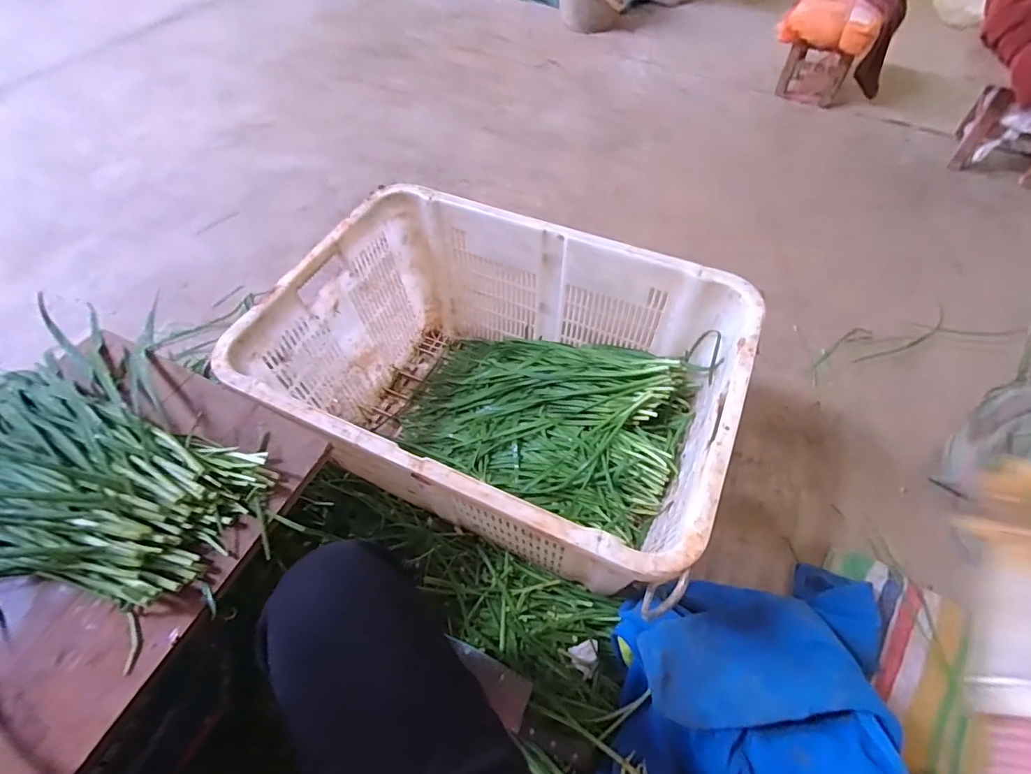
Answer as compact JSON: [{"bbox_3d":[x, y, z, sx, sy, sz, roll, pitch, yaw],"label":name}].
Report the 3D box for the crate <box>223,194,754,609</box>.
[{"bbox_3d":[-0.031,0.023,0.815,0.676,0.390,0.497,23,60,16],"label":"crate"}]

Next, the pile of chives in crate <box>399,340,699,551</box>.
[{"bbox_3d":[0.037,0.038,0.893,0.522,0.198,0.327,22,60,15],"label":"pile of chives in crate"}]

